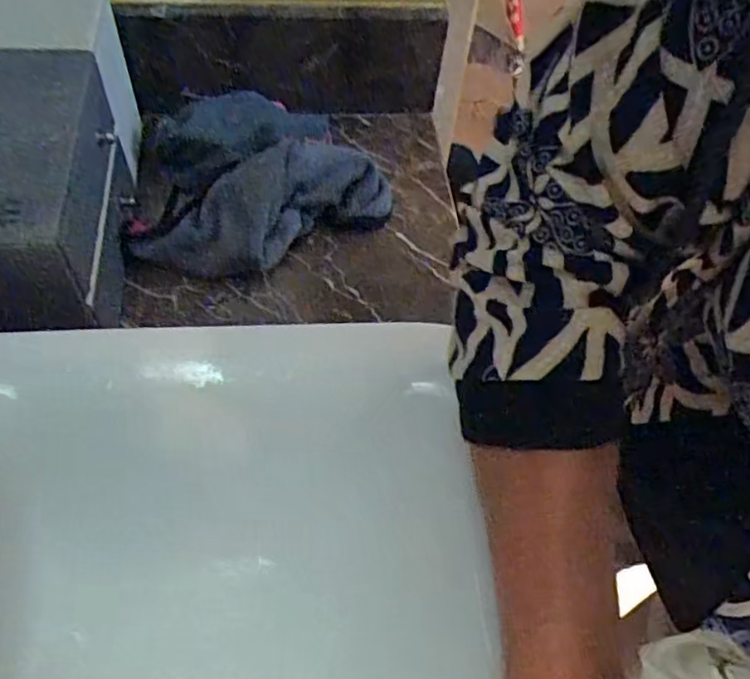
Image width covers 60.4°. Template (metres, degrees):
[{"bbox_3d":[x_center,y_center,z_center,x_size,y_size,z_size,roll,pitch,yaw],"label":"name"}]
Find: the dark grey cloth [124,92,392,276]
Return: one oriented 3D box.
[{"bbox_3d":[-0.097,-0.137,0.550,0.212,0.062,0.175,-9,55,-9],"label":"dark grey cloth"}]

